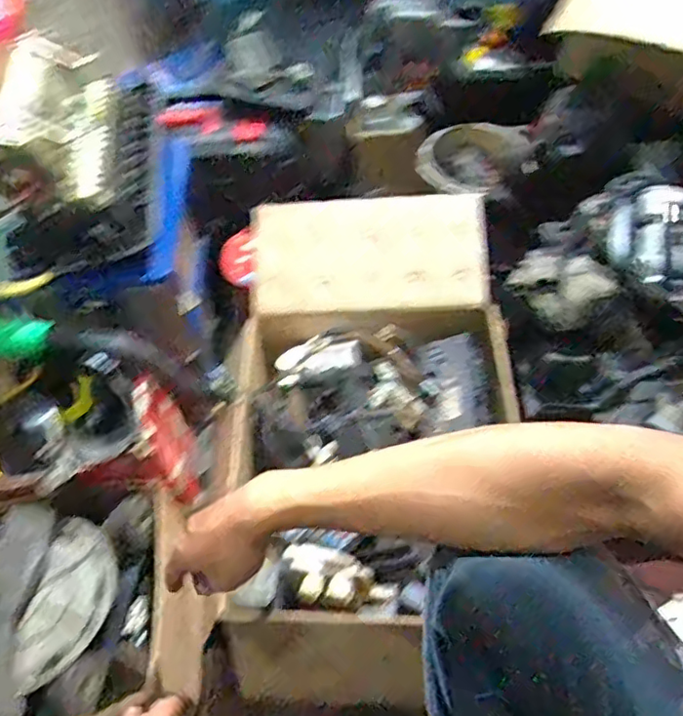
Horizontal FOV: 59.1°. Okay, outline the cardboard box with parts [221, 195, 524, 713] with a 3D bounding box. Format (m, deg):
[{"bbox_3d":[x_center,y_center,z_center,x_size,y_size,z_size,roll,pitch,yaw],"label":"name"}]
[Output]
[{"bbox_3d":[0.015,0.077,0.757,0.354,0.158,0.633,10,68,8],"label":"cardboard box with parts"}]

